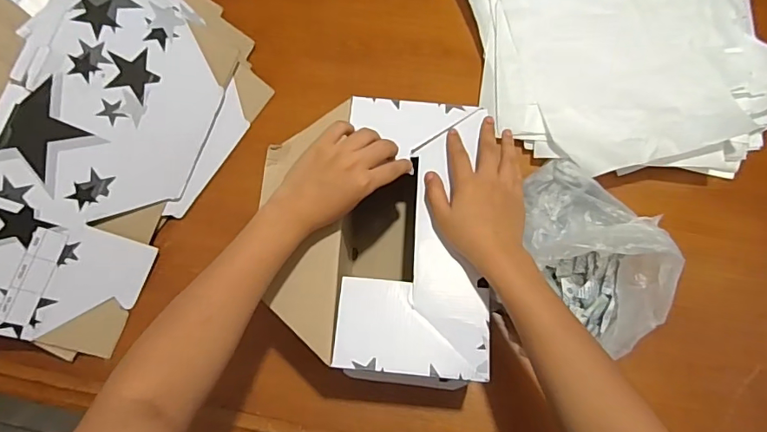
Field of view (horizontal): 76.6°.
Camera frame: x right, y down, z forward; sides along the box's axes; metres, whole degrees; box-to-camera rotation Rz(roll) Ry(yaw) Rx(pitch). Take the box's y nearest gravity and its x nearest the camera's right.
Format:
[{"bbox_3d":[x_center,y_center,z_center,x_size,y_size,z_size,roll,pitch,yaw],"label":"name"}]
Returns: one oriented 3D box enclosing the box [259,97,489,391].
[{"bbox_3d":[-0.008,0.028,0.539,0.212,0.117,0.278,1,72,1],"label":"box"}]

